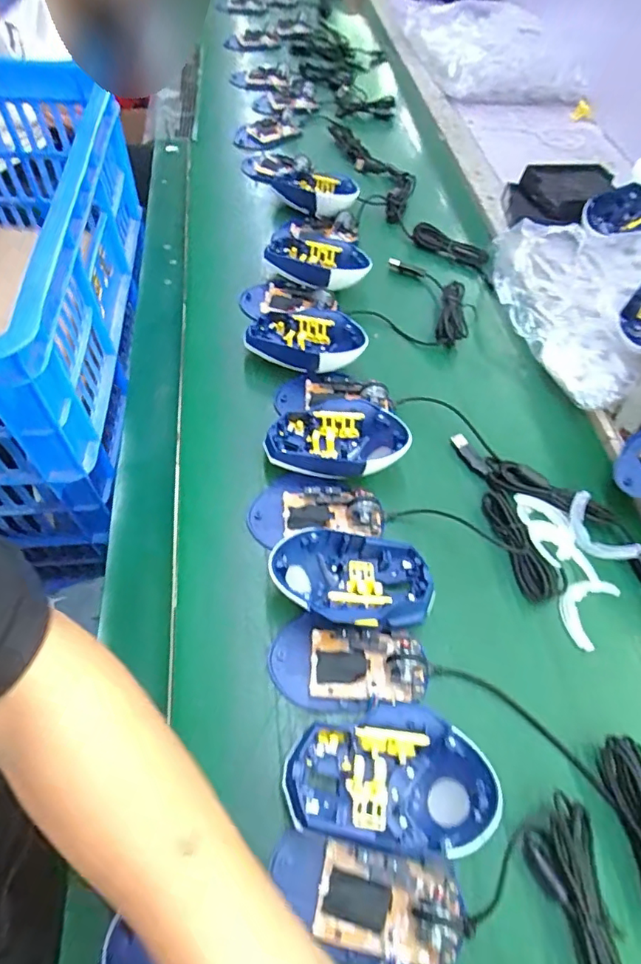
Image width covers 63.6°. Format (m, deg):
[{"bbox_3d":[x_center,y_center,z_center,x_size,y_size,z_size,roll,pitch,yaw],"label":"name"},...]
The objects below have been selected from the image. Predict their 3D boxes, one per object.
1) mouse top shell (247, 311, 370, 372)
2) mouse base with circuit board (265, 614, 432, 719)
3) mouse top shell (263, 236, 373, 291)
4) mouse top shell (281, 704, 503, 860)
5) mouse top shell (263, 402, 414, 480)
[{"bbox_3d":[-0.015,-0.139,0.521,0.115,0.045,0.073,13,53,6],"label":"mouse top shell"},{"bbox_3d":[0.020,0.125,0.353,0.107,0.028,0.061,10,52,4],"label":"mouse base with circuit board"},{"bbox_3d":[-0.005,-0.247,0.589,0.120,0.036,0.081,13,53,6],"label":"mouse top shell"},{"bbox_3d":[0.042,0.177,0.313,0.121,0.038,0.074,8,52,3],"label":"mouse top shell"},{"bbox_3d":[0.010,-0.035,0.454,0.120,0.038,0.082,-3,53,-6],"label":"mouse top shell"}]

